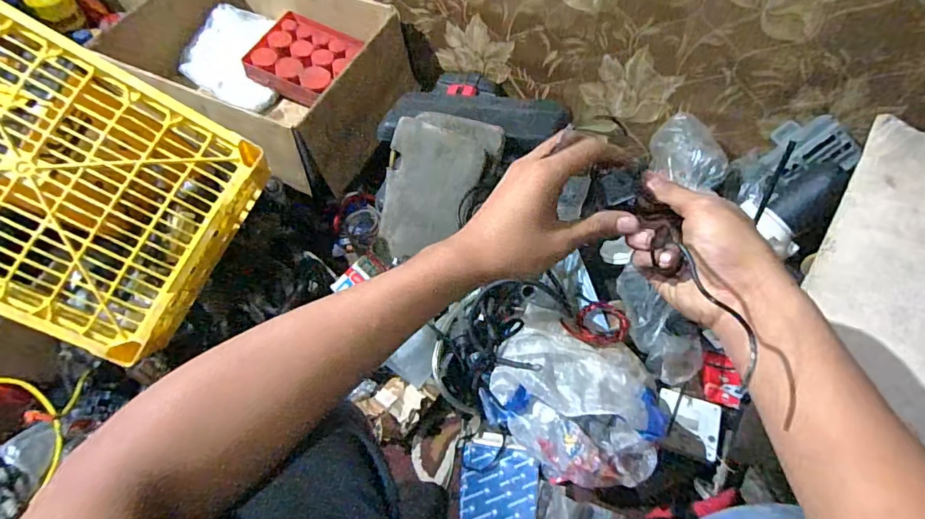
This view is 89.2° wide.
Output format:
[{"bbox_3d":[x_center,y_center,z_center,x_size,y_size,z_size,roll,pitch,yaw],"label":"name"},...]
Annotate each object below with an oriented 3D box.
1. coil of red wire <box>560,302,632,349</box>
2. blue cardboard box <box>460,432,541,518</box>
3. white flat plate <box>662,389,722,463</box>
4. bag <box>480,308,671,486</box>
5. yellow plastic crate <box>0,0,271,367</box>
[{"bbox_3d":[0.223,0.110,0.773,0.104,0.023,0.081,-29,66,-20],"label":"coil of red wire"},{"bbox_3d":[0.056,0.334,0.703,0.114,0.017,0.130,8,61,7],"label":"blue cardboard box"},{"bbox_3d":[0.341,0.248,0.706,0.080,0.010,0.090,9,59,24],"label":"white flat plate"},{"bbox_3d":[0.168,0.198,0.693,0.246,0.098,0.218,23,64,15],"label":"bag"},{"bbox_3d":[-0.522,-0.103,0.595,0.413,0.144,0.317,29,83,-17],"label":"yellow plastic crate"}]

